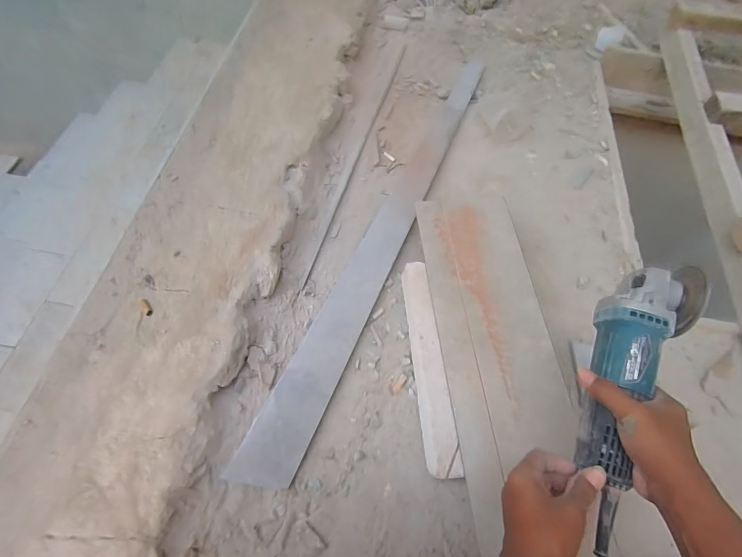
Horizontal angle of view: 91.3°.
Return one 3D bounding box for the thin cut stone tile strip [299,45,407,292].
[{"bbox_3d":[-0.022,-0.316,0.852,0.021,0.009,0.788,16,64,6],"label":"thin cut stone tile strip"}]

